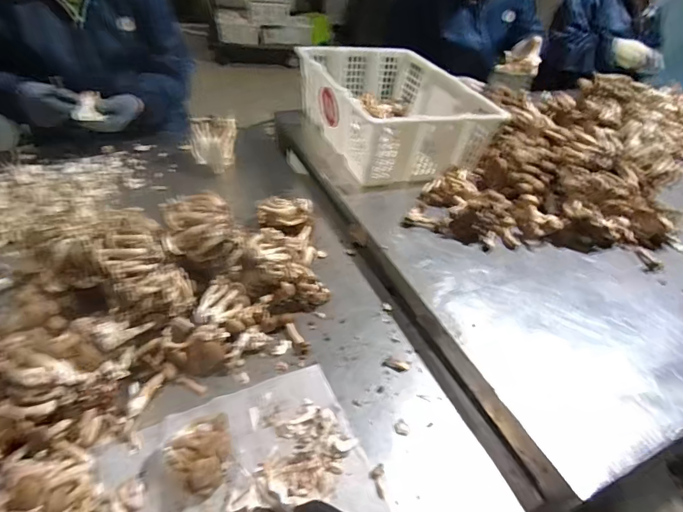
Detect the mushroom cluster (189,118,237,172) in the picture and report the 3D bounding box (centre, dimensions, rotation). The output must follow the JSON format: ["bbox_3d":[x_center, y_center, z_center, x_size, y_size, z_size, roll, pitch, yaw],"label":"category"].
[{"bbox_3d":[-0.300,-0.259,0.944,0.111,0.110,0.074,-5,43,-15],"label":"mushroom cluster"}]

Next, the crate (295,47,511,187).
[{"bbox_3d":[0.125,-0.361,1.035,0.352,0.190,0.455,-11,44,-20],"label":"crate"}]

